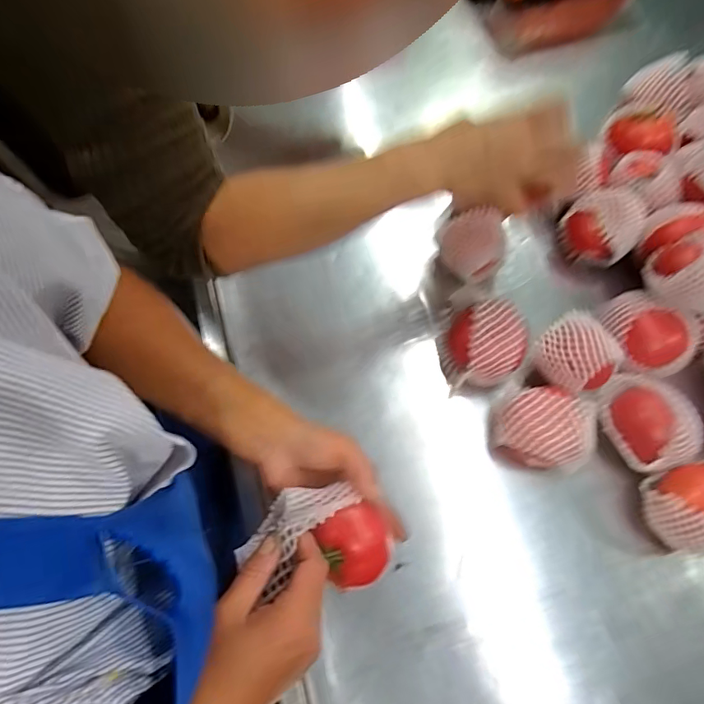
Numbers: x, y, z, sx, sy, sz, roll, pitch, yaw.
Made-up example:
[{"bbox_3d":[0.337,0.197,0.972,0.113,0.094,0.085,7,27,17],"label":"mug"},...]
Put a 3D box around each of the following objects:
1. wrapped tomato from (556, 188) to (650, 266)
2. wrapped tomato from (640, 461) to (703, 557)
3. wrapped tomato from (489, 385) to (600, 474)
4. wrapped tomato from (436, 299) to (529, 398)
[{"bbox_3d":[0.312,-0.157,0.594,0.072,0.078,0.087,-40,73,-16],"label":"wrapped tomato"},{"bbox_3d":[0.330,0.156,0.472,0.079,0.079,0.079,1,68,-3],"label":"wrapped tomato"},{"bbox_3d":[0.196,0.085,0.501,0.082,0.093,0.083,1,68,-3],"label":"wrapped tomato"},{"bbox_3d":[0.145,-0.002,0.524,0.079,0.080,0.066,-8,67,-5],"label":"wrapped tomato"}]

